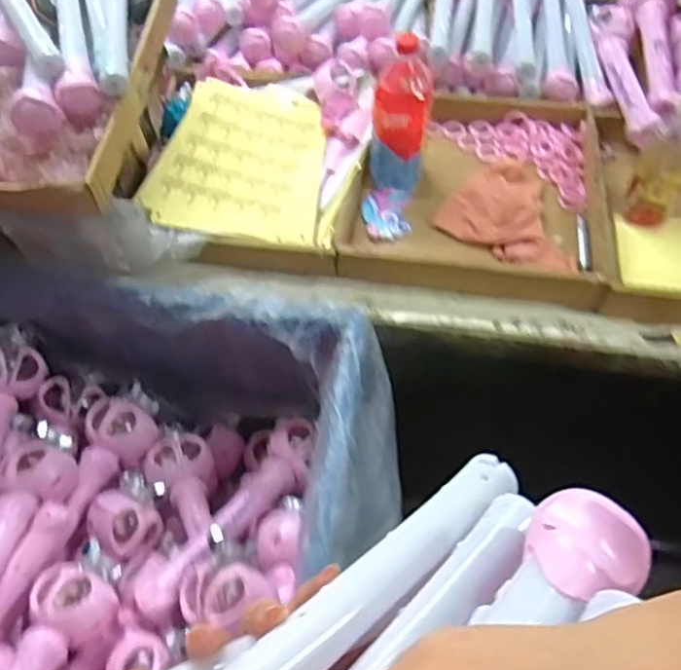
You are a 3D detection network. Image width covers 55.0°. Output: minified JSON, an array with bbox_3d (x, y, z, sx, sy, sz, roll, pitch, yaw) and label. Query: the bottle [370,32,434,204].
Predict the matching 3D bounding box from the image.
[{"bbox_3d":[0.087,-0.294,0.910,0.073,0.195,0.097,24,59,17],"label":"bottle"}]

